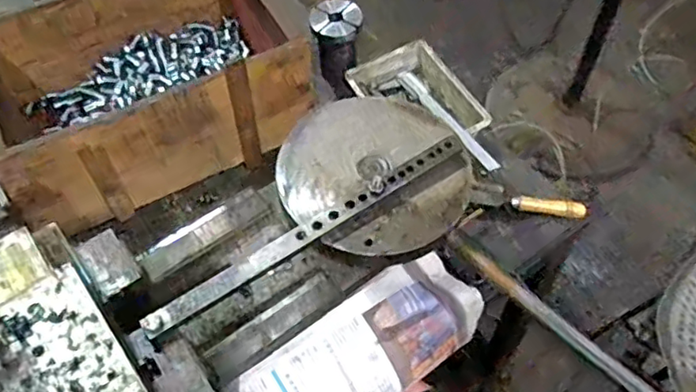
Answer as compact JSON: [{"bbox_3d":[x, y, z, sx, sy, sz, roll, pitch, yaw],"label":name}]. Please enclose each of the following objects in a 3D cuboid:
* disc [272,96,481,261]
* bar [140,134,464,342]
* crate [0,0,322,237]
[{"bbox_3d":[0.027,-0.026,0.596,0.180,0.021,0.179,-1,55,2],"label":"disc"},{"bbox_3d":[-0.029,0.028,0.548,0.330,0.015,0.021,-31,59,-18],"label":"bar"},{"bbox_3d":[-0.253,-0.145,0.760,0.351,0.138,0.248,-27,58,-16],"label":"crate"}]

